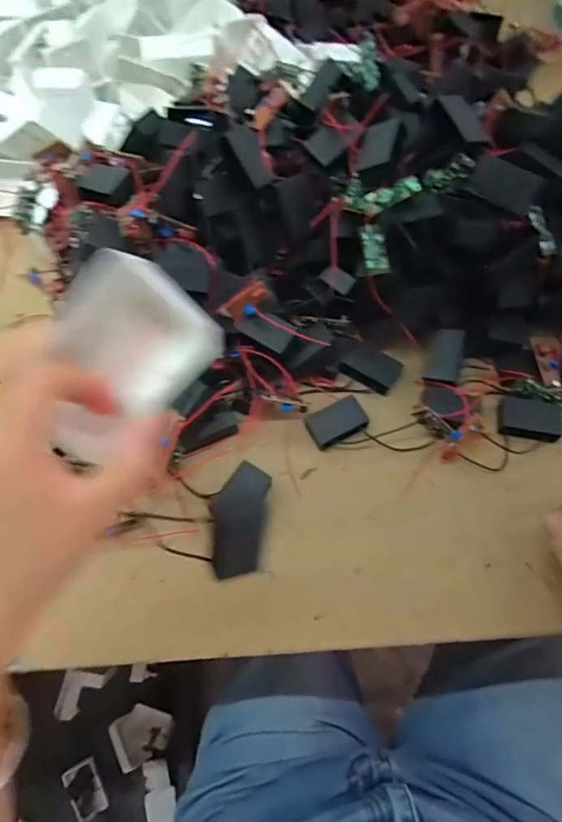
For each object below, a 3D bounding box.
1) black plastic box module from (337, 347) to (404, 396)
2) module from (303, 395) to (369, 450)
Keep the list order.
[{"bbox_3d":[0.079,-0.038,0.432,0.049,0.012,0.030,28,67,14],"label":"black plastic box module"},{"bbox_3d":[0.047,0.009,0.410,0.048,0.013,0.031,-24,66,-11],"label":"module"}]

